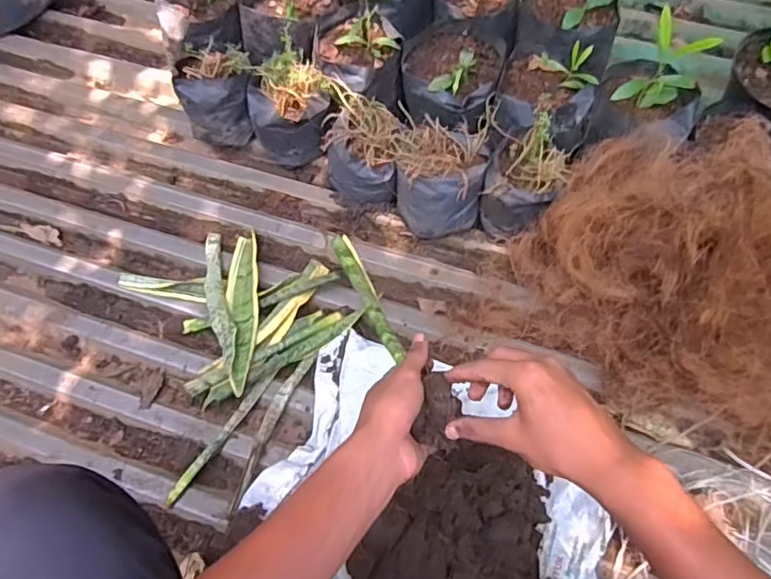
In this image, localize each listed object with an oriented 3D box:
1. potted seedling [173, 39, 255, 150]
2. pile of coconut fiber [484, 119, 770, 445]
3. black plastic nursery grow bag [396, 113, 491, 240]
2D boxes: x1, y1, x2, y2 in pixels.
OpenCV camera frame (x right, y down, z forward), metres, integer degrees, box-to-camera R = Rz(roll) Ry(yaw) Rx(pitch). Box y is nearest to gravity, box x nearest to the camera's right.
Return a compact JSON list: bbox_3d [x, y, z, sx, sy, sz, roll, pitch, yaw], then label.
[{"bbox_3d":[-0.277,-0.315,0.975,0.115,0.135,0.115,1,67,0],"label":"potted seedling"},{"bbox_3d":[0.404,-0.015,0.730,0.428,0.222,0.315,32,70,13],"label":"pile of coconut fiber"},{"bbox_3d":[0.084,-0.173,0.888,0.132,0.115,0.155,4,67,1],"label":"black plastic nursery grow bag"}]

